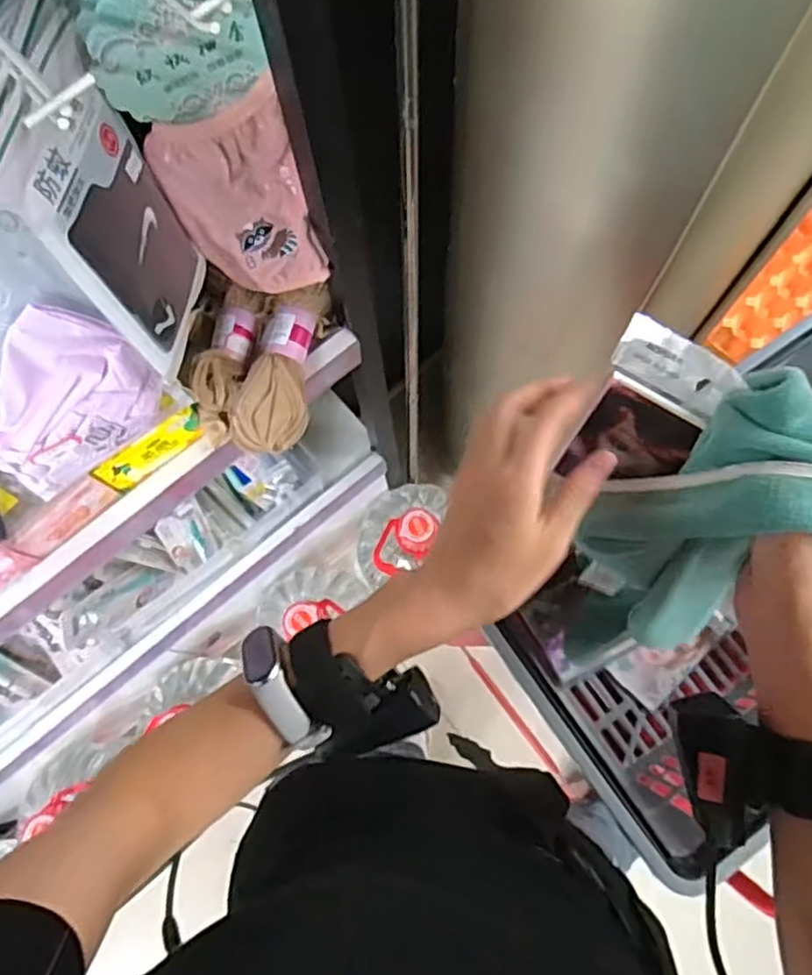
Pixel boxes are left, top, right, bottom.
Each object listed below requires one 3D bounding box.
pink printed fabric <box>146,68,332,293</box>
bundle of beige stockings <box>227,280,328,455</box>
[{"bbox_3d":[-0.121,-0.214,0.549,0.096,0.166,0.027,-28,59,-6],"label":"pink printed fabric"},{"bbox_3d":[-0.119,-0.112,0.665,0.064,0.037,0.157,9,75,4],"label":"bundle of beige stockings"}]

